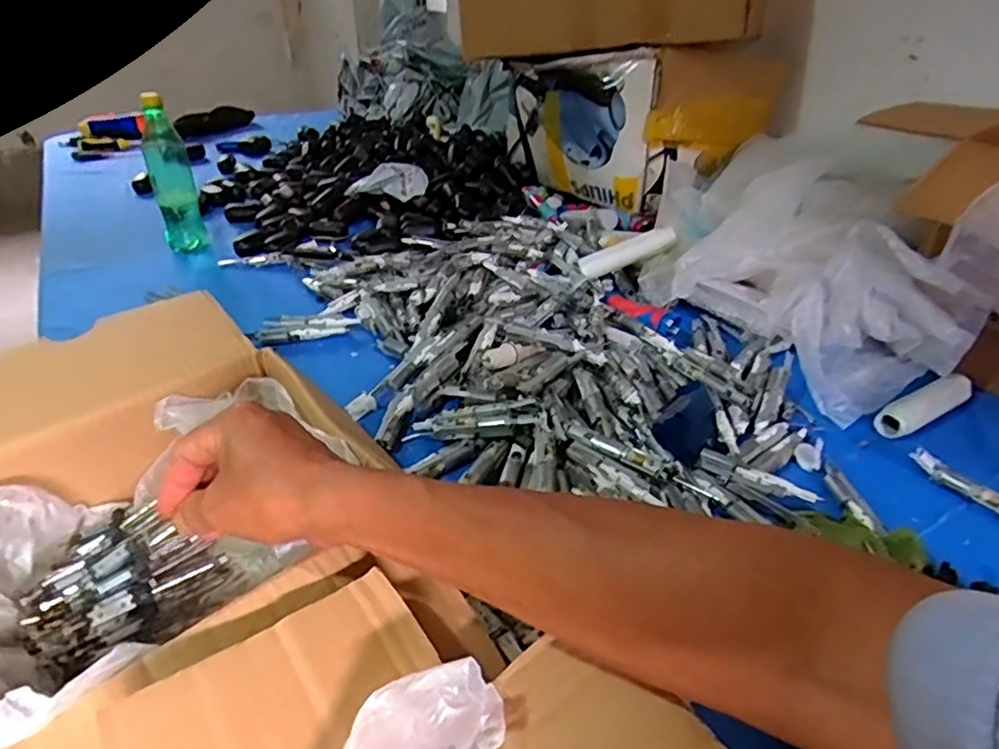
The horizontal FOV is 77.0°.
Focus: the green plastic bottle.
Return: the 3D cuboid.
[{"bbox_3d":[-0.512,-0.303,0.983,0.062,0.231,0.064,-15,36,-25],"label":"green plastic bottle"}]

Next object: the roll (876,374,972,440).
[{"bbox_3d":[0.458,0.031,0.669,0.136,0.029,0.033,-17,37,-27],"label":"roll"}]

